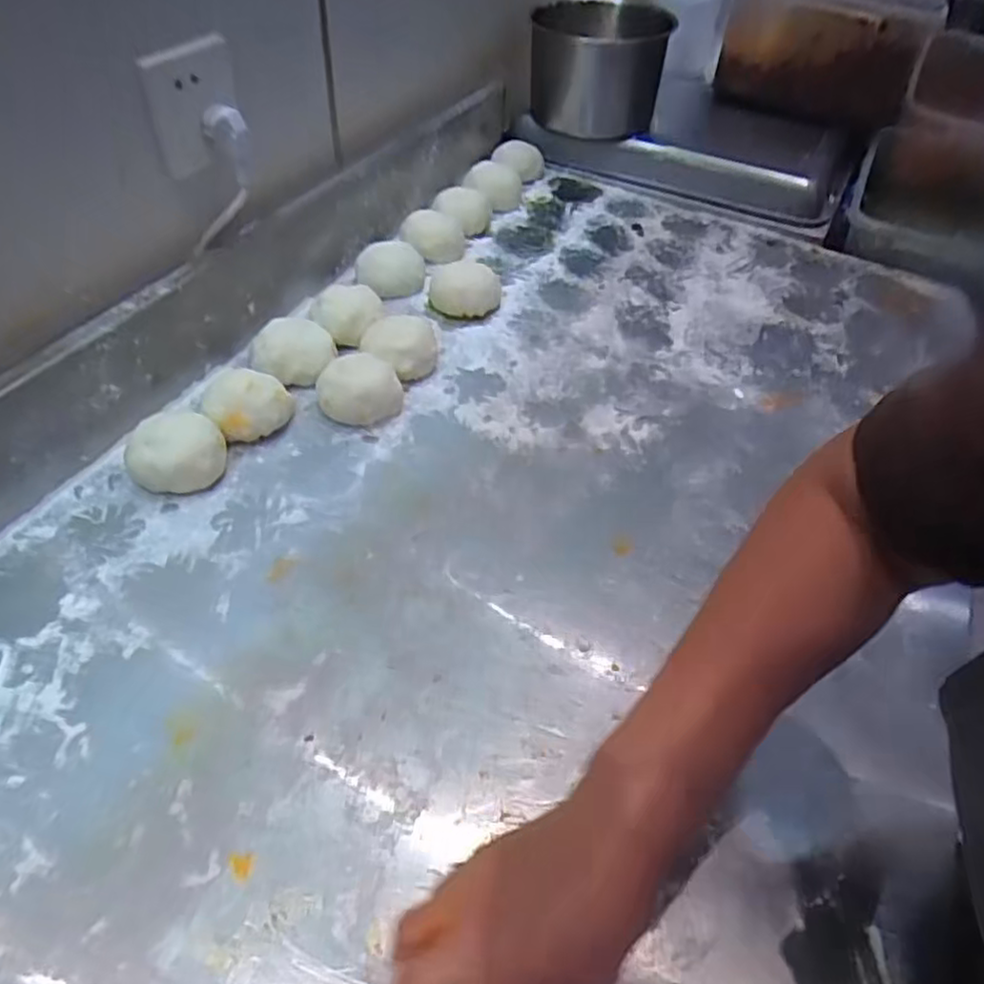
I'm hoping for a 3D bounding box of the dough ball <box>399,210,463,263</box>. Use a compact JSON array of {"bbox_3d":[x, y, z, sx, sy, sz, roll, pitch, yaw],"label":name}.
[{"bbox_3d":[-0.067,-0.290,0.800,0.072,0.042,0.057,-1,50,-5],"label":"dough ball"}]

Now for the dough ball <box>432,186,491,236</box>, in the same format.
[{"bbox_3d":[-0.037,-0.340,0.852,0.060,0.048,0.058,23,52,15],"label":"dough ball"}]

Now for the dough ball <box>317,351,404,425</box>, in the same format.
[{"bbox_3d":[-0.120,-0.090,0.633,0.069,0.040,0.067,2,50,-2],"label":"dough ball"}]

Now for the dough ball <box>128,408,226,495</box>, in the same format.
[{"bbox_3d":[-0.251,-0.034,0.568,0.068,0.045,0.068,9,50,3],"label":"dough ball"}]

